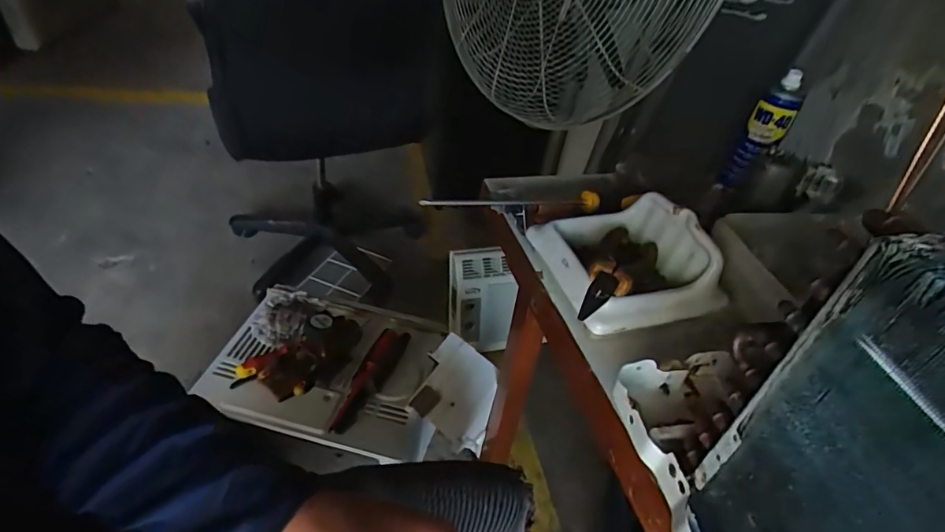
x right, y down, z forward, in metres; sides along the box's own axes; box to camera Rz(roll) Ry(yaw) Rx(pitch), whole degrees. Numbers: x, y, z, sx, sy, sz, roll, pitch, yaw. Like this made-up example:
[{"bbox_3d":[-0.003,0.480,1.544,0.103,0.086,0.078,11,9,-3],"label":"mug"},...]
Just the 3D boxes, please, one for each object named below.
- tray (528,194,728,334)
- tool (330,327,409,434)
[{"bbox_3d":[0.147,-0.013,0.472,0.138,0.054,0.145,-7,42,-17],"label":"tray"},{"bbox_3d":[-0.197,0.217,0.935,0.056,0.041,0.218,23,67,18],"label":"tool"}]

